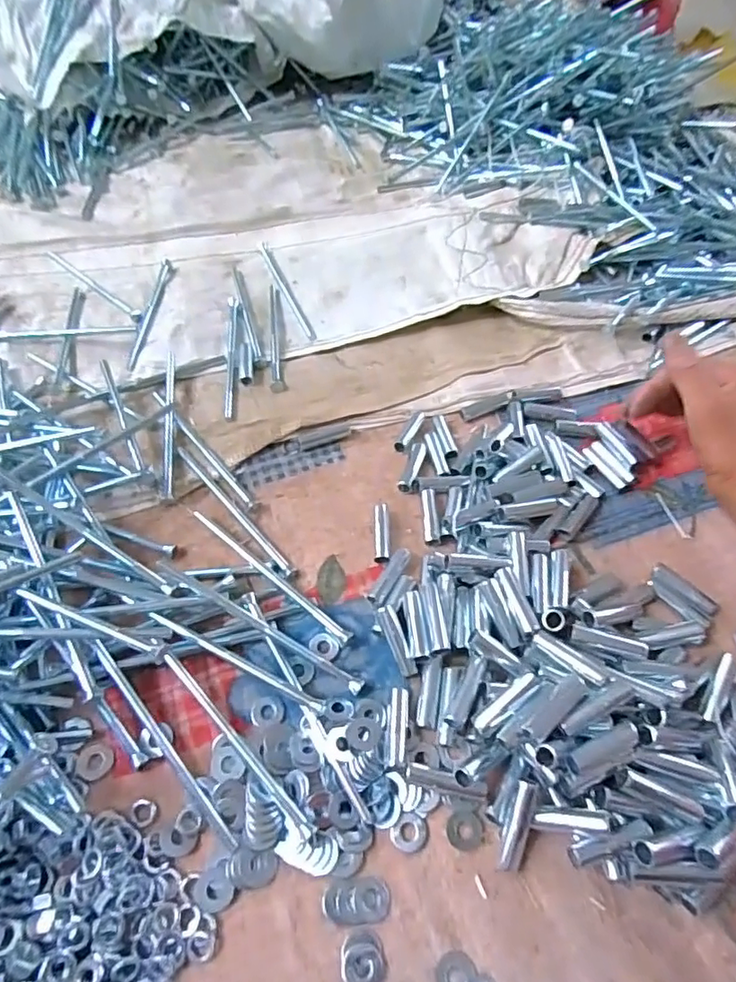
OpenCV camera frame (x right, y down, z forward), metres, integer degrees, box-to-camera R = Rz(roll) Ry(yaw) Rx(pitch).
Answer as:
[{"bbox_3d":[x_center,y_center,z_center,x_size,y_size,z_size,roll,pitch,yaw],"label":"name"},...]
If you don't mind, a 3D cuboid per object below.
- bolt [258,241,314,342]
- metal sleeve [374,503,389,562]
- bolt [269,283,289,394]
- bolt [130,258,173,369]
[{"bbox_3d":[-0.082,-0.203,0.563,0.011,0.004,0.156,-18,61,-14],"label":"bolt"},{"bbox_3d":[0.009,0.030,0.398,0.010,0.011,0.046,2,56,-2],"label":"metal sleeve"},{"bbox_3d":[-0.083,-0.146,0.515,0.013,0.009,0.145,-4,56,-5],"label":"bolt"},{"bbox_3d":[-0.204,-0.170,0.531,0.009,0.007,0.155,2,58,-2],"label":"bolt"}]

